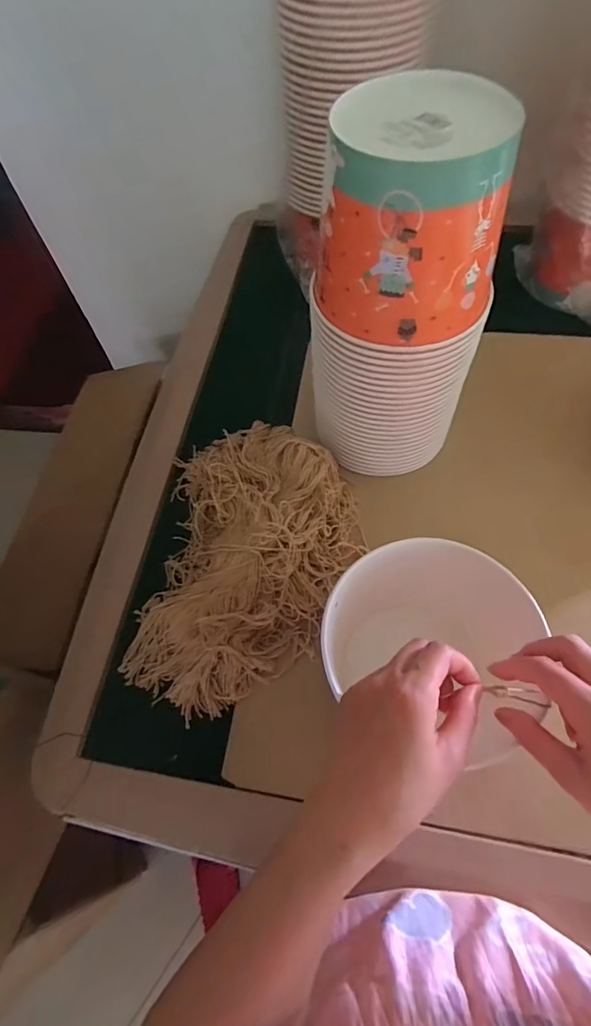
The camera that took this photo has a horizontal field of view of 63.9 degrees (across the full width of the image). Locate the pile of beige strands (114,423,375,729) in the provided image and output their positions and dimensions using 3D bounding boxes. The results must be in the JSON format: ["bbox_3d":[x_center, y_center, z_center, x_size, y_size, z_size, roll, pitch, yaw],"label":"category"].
[{"bbox_3d":[-0.046,0.040,0.500,0.224,0.074,0.318,6,62,7],"label":"pile of beige strands"}]

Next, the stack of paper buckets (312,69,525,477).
[{"bbox_3d":[0.098,-0.182,0.440,0.147,0.298,0.137,9,63,8],"label":"stack of paper buckets"}]

